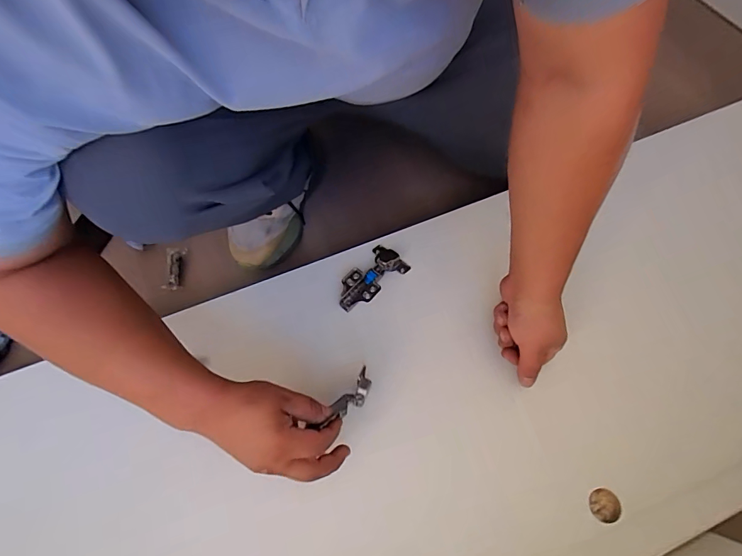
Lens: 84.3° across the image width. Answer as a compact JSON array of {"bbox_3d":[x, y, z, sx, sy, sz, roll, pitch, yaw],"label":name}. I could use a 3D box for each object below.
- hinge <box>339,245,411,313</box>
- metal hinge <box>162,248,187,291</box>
[{"bbox_3d":[-0.003,-0.001,0.576,0.056,0.021,0.109,41,71,20],"label":"hinge"},{"bbox_3d":[-0.325,-0.016,0.677,0.029,0.008,0.073,5,68,-23],"label":"metal hinge"}]

